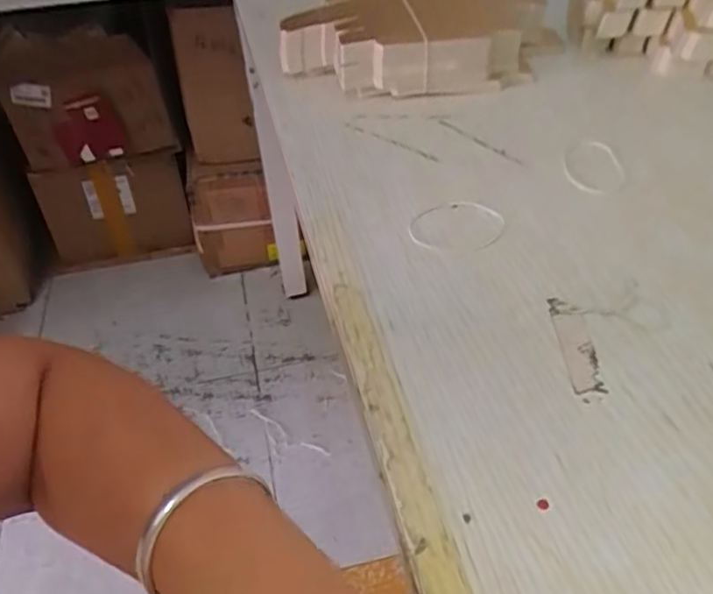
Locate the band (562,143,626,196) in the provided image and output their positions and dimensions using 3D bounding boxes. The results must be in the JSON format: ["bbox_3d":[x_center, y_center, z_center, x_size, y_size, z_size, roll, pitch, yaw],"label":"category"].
[{"bbox_3d":[0.166,-0.091,0.463,0.040,0.004,0.077,2,41,8],"label":"band"}]

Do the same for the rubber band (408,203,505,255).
[{"bbox_3d":[0.064,-0.046,0.420,0.063,0.004,0.053,-31,47,-28],"label":"rubber band"}]

